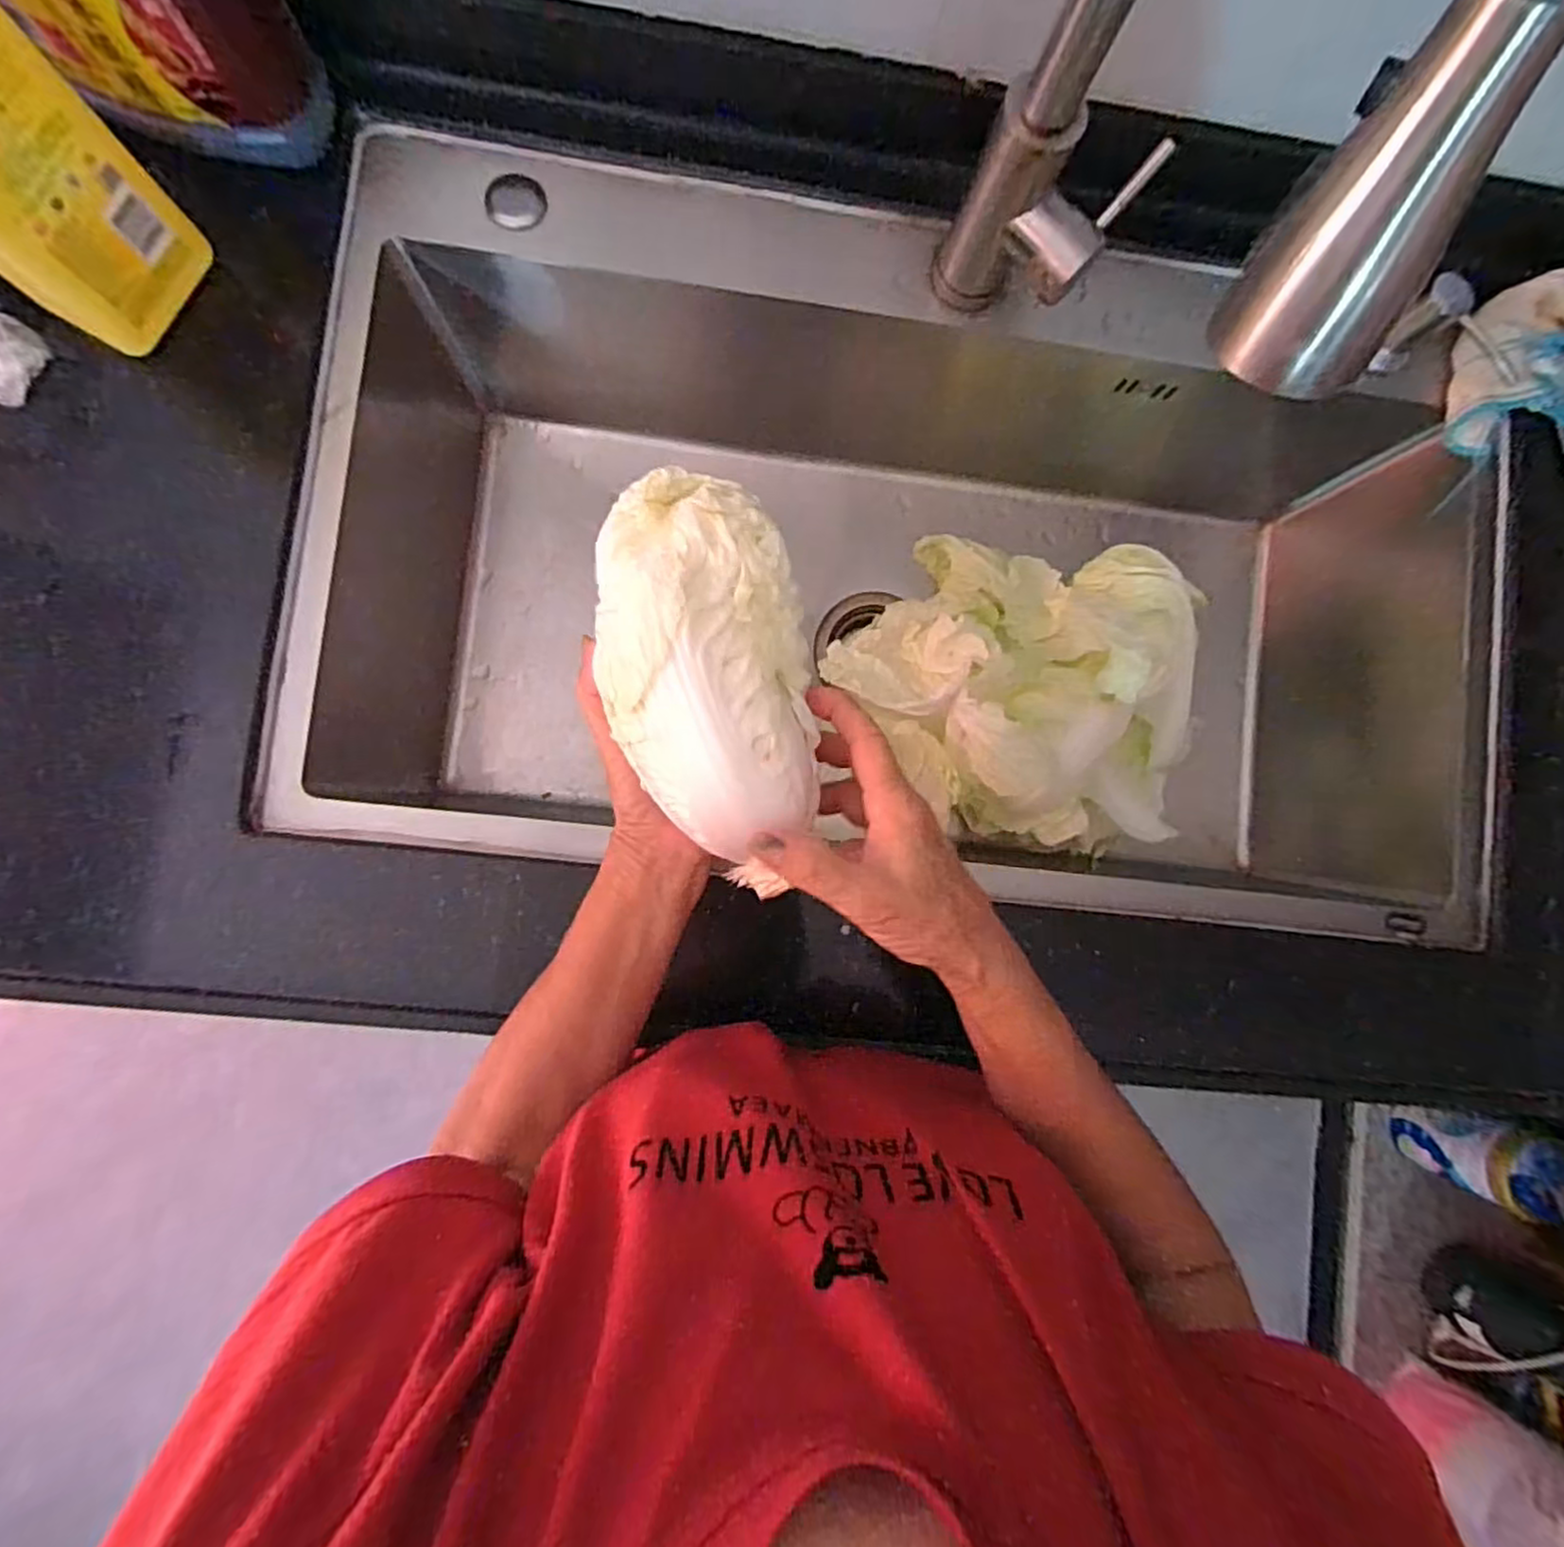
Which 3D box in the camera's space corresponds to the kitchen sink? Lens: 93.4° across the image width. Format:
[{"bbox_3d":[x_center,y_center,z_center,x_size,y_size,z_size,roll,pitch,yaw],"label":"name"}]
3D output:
[{"bbox_3d":[0.102,-0.134,0.599,0.819,0.246,0.436,6,86,-5],"label":"kitchen sink"}]

